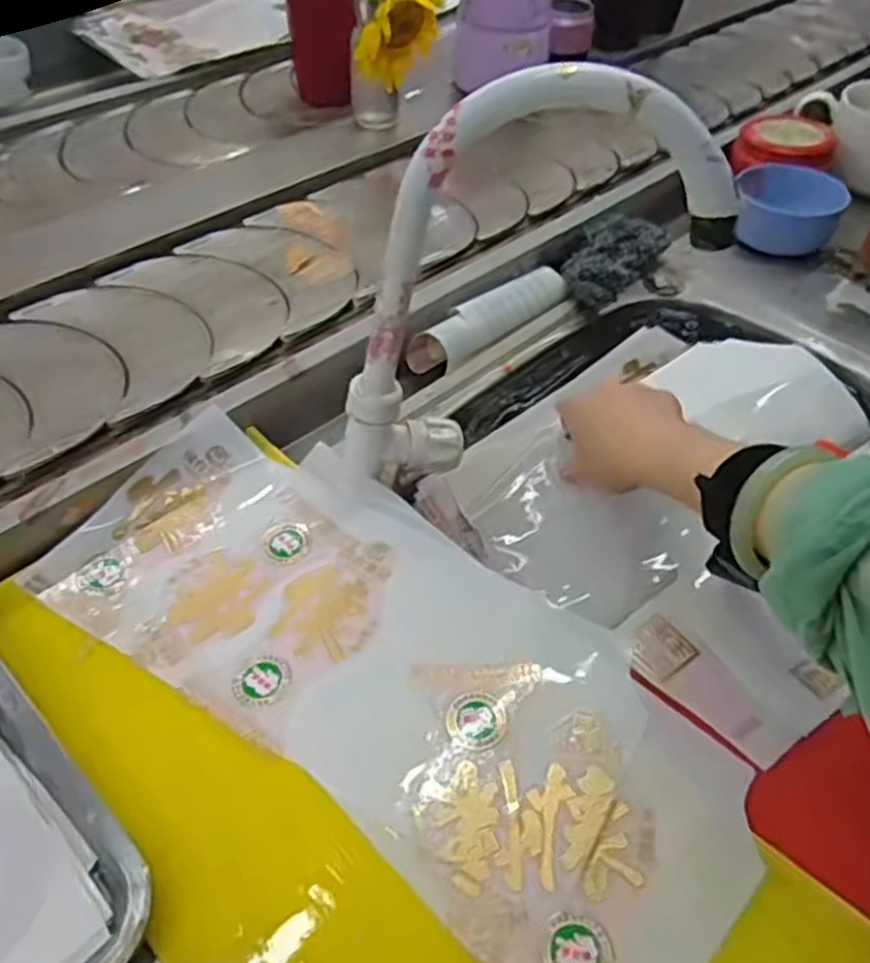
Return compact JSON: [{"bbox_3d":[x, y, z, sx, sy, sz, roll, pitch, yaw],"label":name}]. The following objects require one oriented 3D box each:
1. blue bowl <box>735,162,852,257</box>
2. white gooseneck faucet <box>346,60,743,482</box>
[{"bbox_3d":[0.363,-0.283,0.794,0.106,0.053,0.086,13,51,9],"label":"blue bowl"},{"bbox_3d":[0.048,-0.100,0.458,0.210,0.270,0.038,-1,50,-3],"label":"white gooseneck faucet"}]

